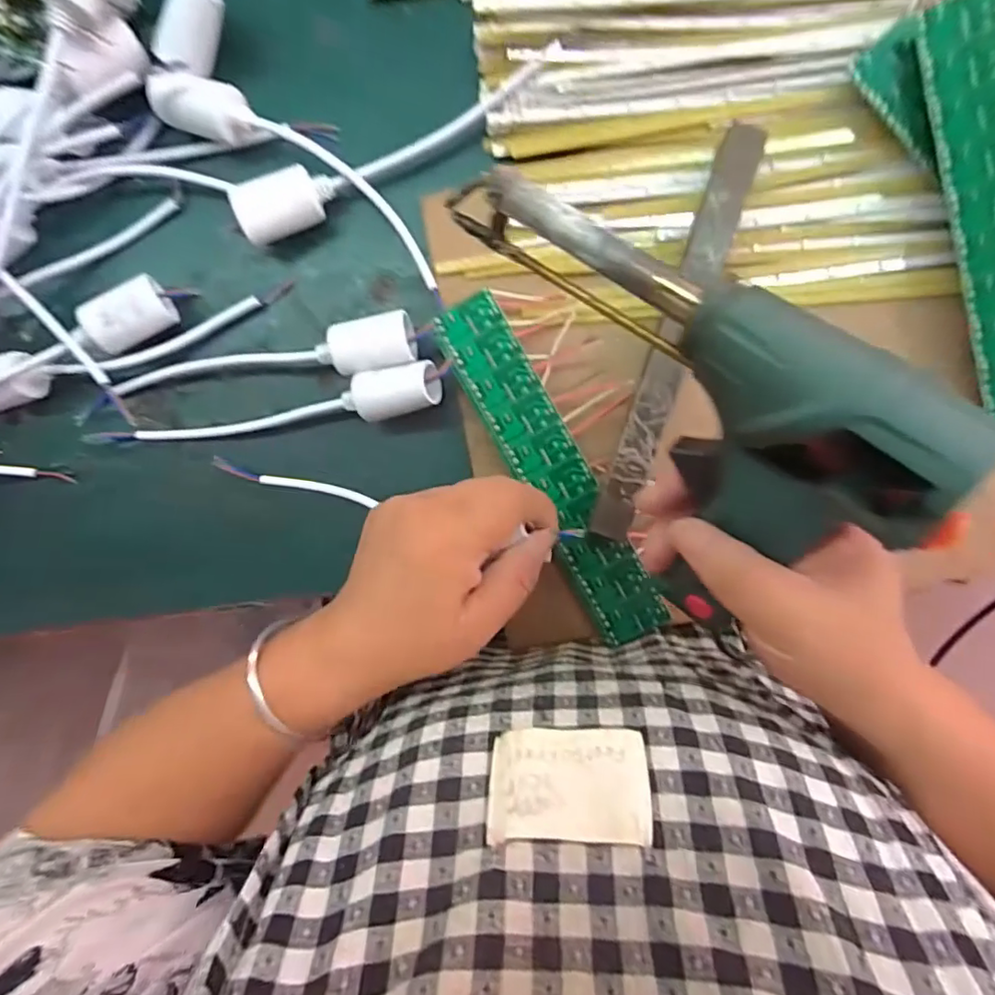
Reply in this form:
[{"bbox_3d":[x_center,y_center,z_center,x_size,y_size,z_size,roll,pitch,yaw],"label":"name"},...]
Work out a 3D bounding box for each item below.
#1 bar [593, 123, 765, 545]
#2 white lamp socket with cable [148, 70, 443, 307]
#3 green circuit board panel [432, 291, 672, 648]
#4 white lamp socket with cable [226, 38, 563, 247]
[{"bbox_3d":[0.092,-0.083,0.290,0.020,0.006,0.216,19,91,11],"label":"bar"},{"bbox_3d":[-0.103,-0.177,0.311,0.185,0.027,0.035,33,95,1],"label":"white lamp socket with cable"},{"bbox_3d":[0.029,-0.014,0.311,0.037,0.005,0.200,-29,90,7],"label":"green circuit board panel"},{"bbox_3d":[-0.054,-0.191,0.306,0.186,0.024,0.026,-24,92,5],"label":"white lamp socket with cable"}]

